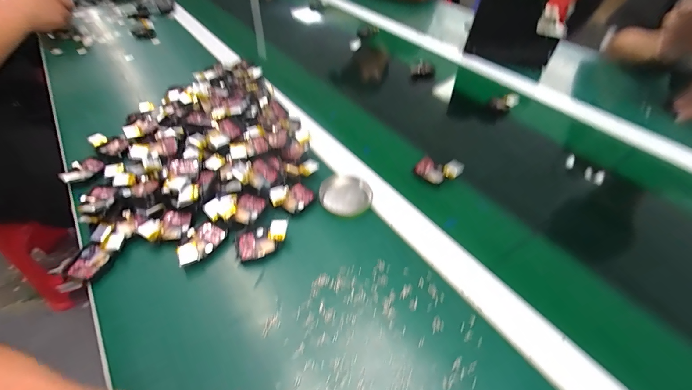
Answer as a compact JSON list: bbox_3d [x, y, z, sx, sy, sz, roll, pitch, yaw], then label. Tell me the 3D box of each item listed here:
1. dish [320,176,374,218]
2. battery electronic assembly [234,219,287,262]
[{"bbox_3d":[0.000,0.000,0.393,0.063,0.015,0.056,-1,47,-4],"label":"dish"},{"bbox_3d":[-0.089,0.048,0.339,0.056,0.013,0.036,-17,50,-18],"label":"battery electronic assembly"}]

